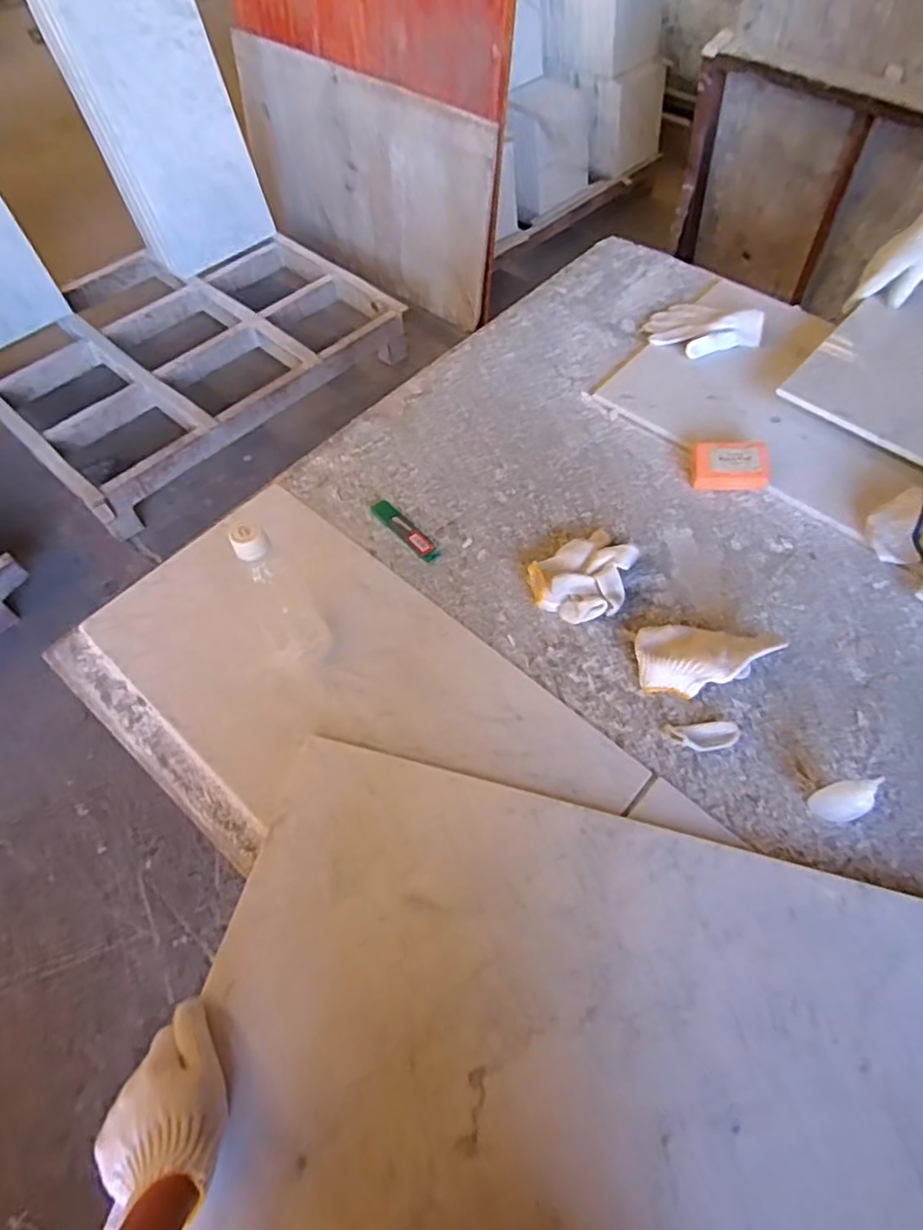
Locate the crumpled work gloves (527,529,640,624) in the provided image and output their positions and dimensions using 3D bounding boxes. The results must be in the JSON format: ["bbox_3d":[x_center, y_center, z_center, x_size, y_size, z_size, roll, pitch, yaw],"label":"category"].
[{"bbox_3d":[0.152,-0.046,0.754,0.136,0.039,0.104,-32,62,-18],"label":"crumpled work gloves"}]

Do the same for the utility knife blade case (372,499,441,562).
[{"bbox_3d":[-0.070,-0.110,0.811,0.028,0.012,0.110,-36,63,-20],"label":"utility knife blade case"}]

